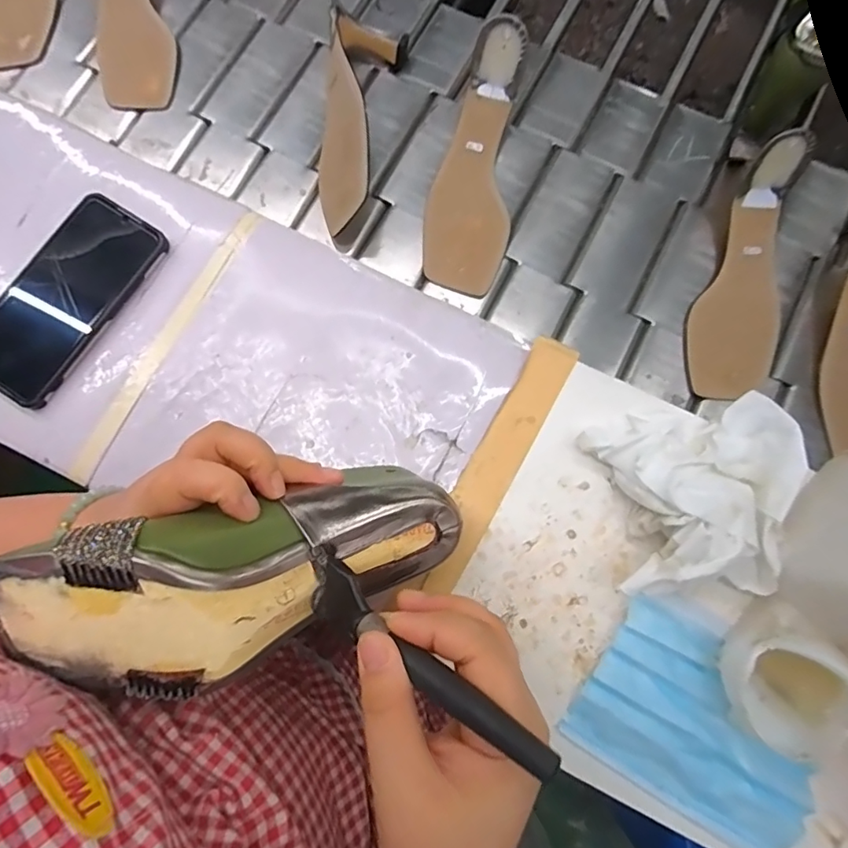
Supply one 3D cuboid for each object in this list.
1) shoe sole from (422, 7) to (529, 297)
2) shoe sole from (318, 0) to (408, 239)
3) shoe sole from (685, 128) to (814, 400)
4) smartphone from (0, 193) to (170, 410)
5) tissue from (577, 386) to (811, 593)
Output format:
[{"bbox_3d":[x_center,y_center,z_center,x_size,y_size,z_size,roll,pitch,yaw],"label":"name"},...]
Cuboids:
[{"bbox_3d":[0.045,-0.225,0.448,0.074,0.050,0.218,10,95,3],"label":"shoe sole"},{"bbox_3d":[-0.061,-0.278,0.456,0.068,0.045,0.226,5,78,2],"label":"shoe sole"},{"bbox_3d":[0.275,-0.124,0.428,0.074,0.049,0.213,13,92,3],"label":"shoe sole"},{"bbox_3d":[-0.276,-0.096,0.388,0.079,0.018,0.164,33,81,7],"label":"smartphone"},{"bbox_3d":[0.180,0.048,0.334,0.131,0.046,0.123,-4,80,-6],"label":"tissue"}]

